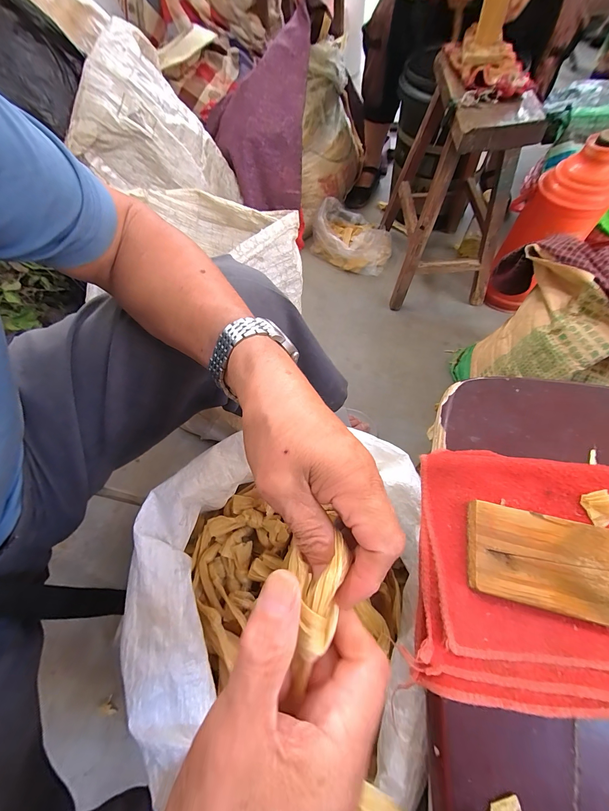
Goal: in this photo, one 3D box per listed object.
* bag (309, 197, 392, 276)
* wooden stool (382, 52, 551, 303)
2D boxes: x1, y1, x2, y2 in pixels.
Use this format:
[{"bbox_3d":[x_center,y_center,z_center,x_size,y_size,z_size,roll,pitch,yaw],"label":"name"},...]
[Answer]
[{"bbox_3d":[0.167,-0.552,0.987,0.256,0.136,0.211,39,71,21],"label":"bag"},{"bbox_3d":[0.362,-0.554,0.807,0.235,0.429,0.406,-2,62,3],"label":"wooden stool"}]

